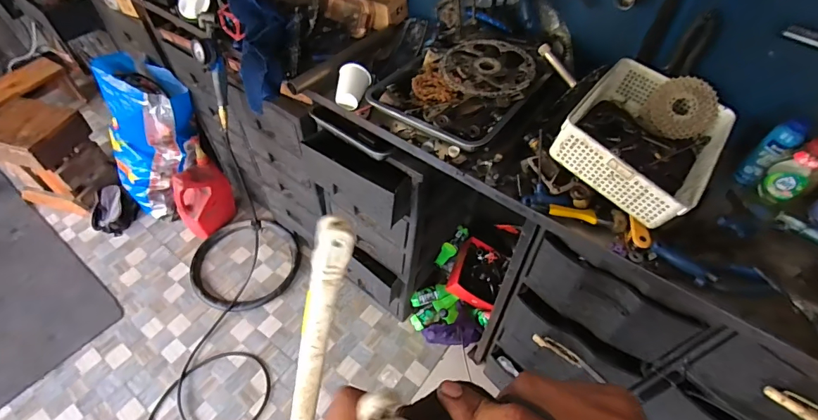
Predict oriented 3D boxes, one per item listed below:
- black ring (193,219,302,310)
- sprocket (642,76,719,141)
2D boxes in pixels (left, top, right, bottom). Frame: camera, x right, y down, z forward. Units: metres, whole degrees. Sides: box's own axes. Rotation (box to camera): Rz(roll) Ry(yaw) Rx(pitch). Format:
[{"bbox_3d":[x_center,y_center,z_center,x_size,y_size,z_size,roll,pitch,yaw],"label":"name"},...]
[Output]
[{"bbox_3d":[-0.650,0.202,1.654,0.391,0.052,0.402,3,53,-4],"label":"black ring"},{"bbox_3d":[0.557,-0.206,0.851,0.126,0.122,0.051,35,16,16],"label":"sprocket"}]

